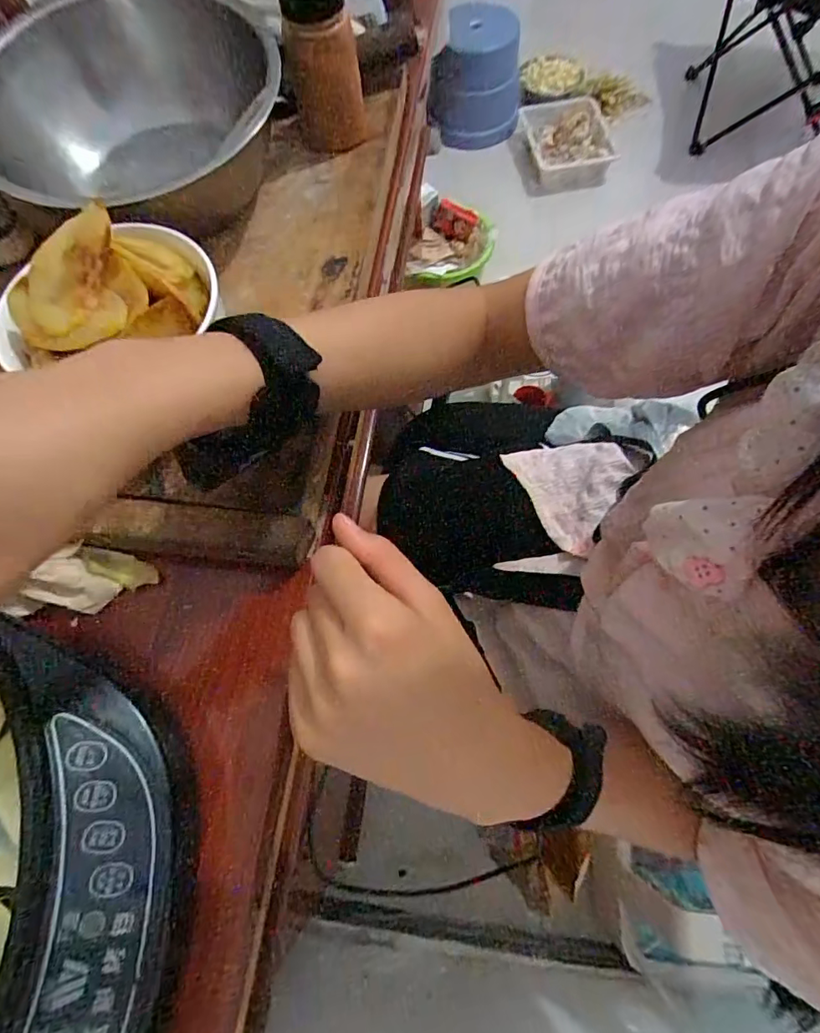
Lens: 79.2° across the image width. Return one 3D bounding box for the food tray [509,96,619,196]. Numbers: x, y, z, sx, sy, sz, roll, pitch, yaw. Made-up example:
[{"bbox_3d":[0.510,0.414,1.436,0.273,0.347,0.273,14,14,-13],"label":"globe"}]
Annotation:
[{"bbox_3d":[0.465,-1.116,1.510,0.269,0.115,0.284,-12,68,-2],"label":"food tray"}]

